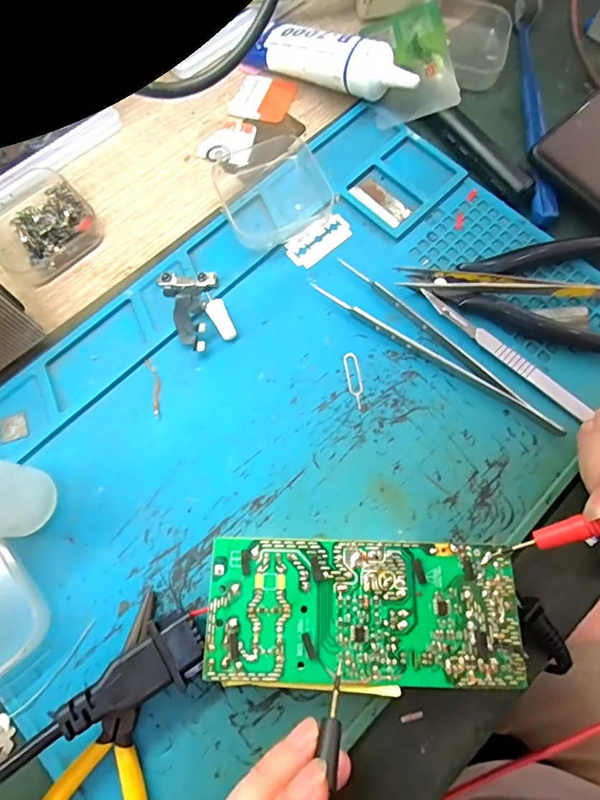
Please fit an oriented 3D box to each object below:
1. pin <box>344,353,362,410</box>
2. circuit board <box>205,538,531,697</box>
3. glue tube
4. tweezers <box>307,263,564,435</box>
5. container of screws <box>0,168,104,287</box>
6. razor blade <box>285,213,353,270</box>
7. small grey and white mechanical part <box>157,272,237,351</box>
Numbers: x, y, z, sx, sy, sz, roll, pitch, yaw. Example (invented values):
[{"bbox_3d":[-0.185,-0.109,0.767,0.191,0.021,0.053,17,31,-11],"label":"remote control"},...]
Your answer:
[{"bbox_3d":[0.030,-0.011,0.242,0.008,0.004,0.032,-8,74,-2],"label":"pin"},{"bbox_3d":[0.027,0.095,0.200,0.132,0.027,0.057,0,73,0],"label":"circuit board"},{"bbox_3d":[0.020,-0.221,0.288,0.119,0.028,0.030,27,105,12],"label":"glue tube"},{"bbox_3d":[0.078,-0.032,0.245,0.149,0.010,0.025,34,76,9],"label":"tweezers"},{"bbox_3d":[-0.163,-0.109,0.267,0.062,0.021,0.063,-43,78,-12],"label":"container of screws"},{"bbox_3d":[0.012,-0.098,0.268,0.042,0.004,0.021,-37,77,-10],"label":"razor blade"},{"bbox_3d":[-0.059,-0.054,0.252,0.031,0.009,0.052,-23,75,-7],"label":"small grey and white mechanical part"}]

